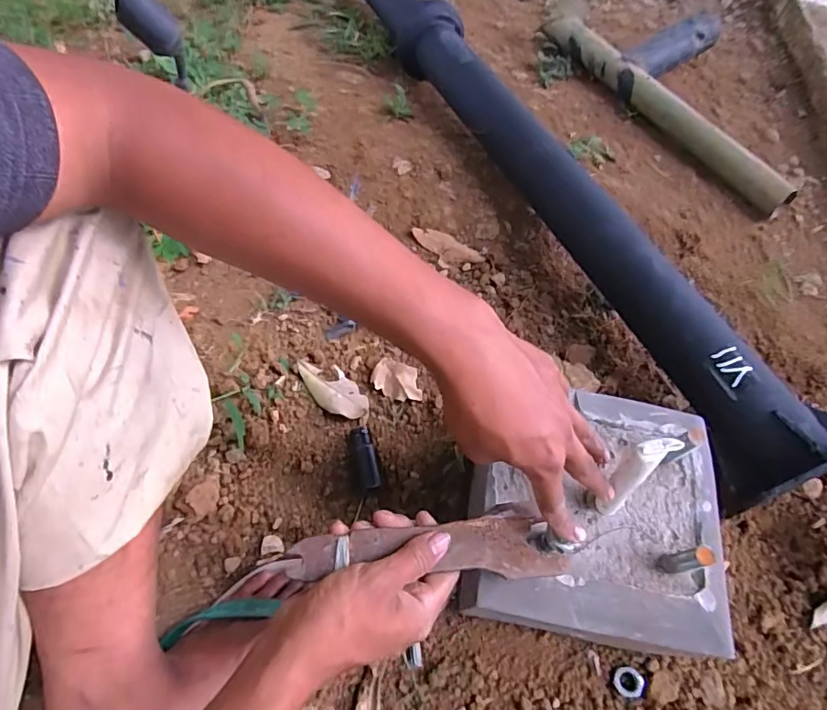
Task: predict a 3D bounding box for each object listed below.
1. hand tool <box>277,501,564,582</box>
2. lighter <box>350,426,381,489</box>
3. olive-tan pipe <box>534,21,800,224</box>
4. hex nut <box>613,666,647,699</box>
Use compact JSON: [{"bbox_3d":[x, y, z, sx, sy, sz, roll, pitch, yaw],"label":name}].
[{"bbox_3d":[0.013,0.143,0.387,0.203,0.008,0.052,-1,58,-11],"label":"hand tool"},{"bbox_3d":[-0.056,0.116,0.593,0.026,0.026,0.074,-11,59,-10],"label":"lighter"},{"bbox_3d":[0.437,-0.454,0.951,0.057,0.067,0.572,-31,68,-19],"label":"olive-tan pipe"},{"bbox_3d":[0.199,0.302,0.481,0.029,0.009,0.024,14,59,5],"label":"hex nut"}]

